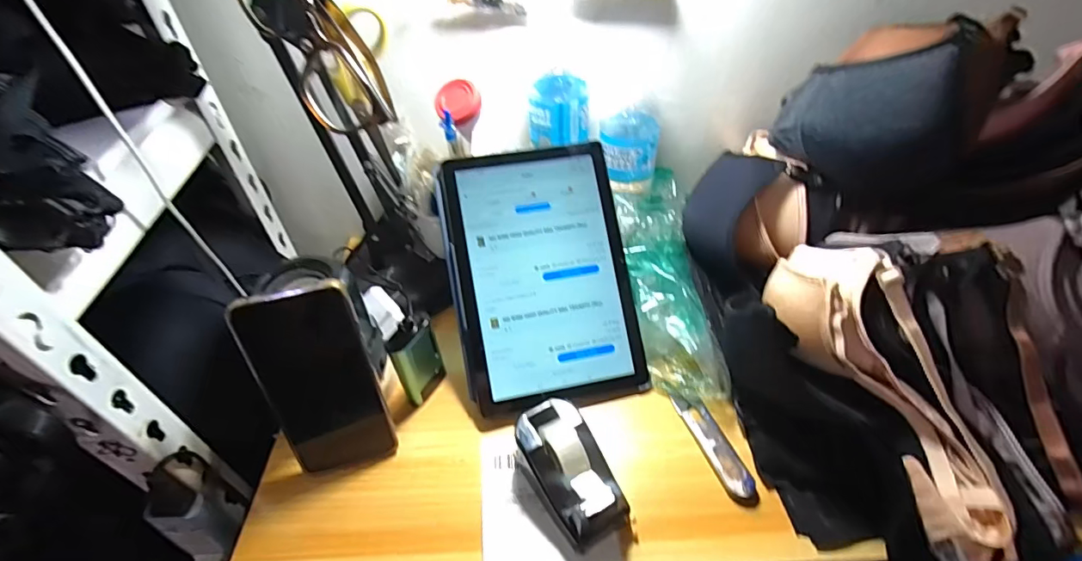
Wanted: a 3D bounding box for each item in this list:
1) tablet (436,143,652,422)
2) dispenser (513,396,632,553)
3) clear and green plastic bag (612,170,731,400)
[{"bbox_3d":[0.001,-0.005,0.449,0.161,0.007,0.236,-11,85,-9],"label":"tablet"},{"bbox_3d":[0.020,0.145,0.376,0.056,0.047,0.101,-21,48,-18],"label":"dispenser"},{"bbox_3d":[0.122,-0.007,0.470,0.077,0.073,0.234,-5,68,-2],"label":"clear and green plastic bag"}]

